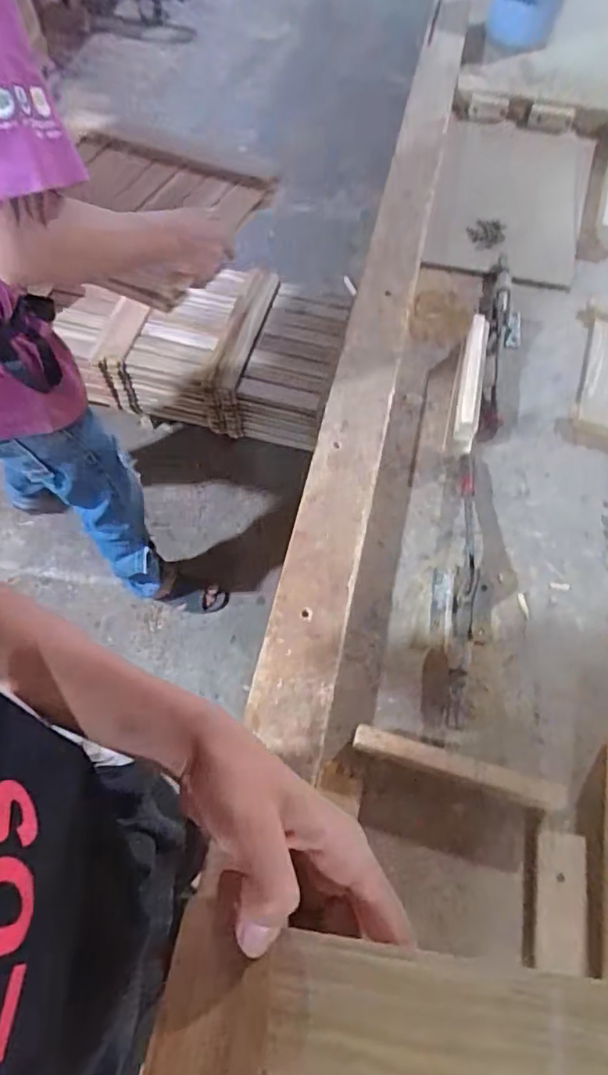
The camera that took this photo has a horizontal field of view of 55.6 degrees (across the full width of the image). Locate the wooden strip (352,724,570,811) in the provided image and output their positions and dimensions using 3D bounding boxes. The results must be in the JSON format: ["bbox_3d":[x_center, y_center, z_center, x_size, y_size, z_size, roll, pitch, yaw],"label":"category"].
[{"bbox_3d":[0.171,0.258,0.645,0.233,0.055,0.025,14,64,8],"label":"wooden strip"}]

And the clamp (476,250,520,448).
[{"bbox_3d":[0.324,-0.316,0.954,0.066,0.032,0.399,9,64,5],"label":"clamp"}]

